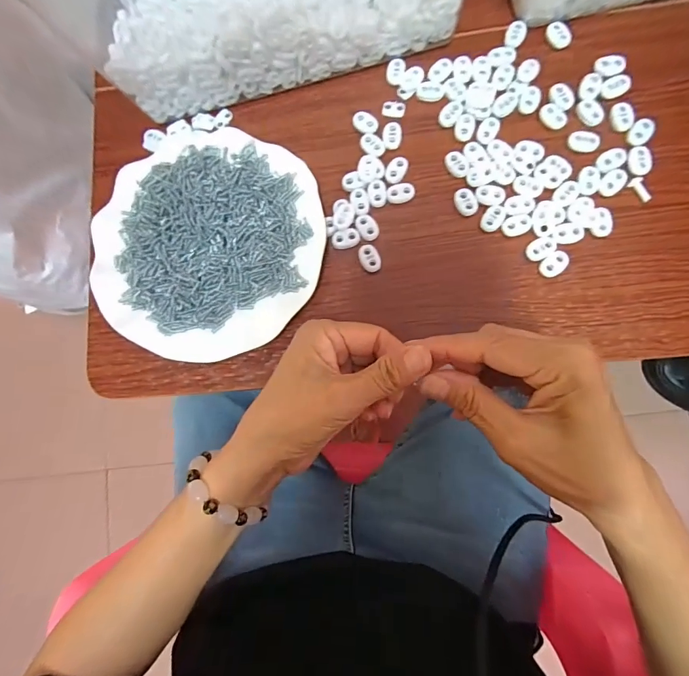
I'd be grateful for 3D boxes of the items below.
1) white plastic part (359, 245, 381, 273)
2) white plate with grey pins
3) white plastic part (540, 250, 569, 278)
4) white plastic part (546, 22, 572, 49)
[{"bbox_3d":[0.020,-0.064,0.313,0.015,0.004,0.023,-16,81,4],"label":"white plastic part"},{"bbox_3d":[-0.107,-0.075,0.315,0.177,0.016,0.180,-1,82,6],"label":"white plate with grey pins"},{"bbox_3d":[0.160,-0.056,0.300,0.022,0.005,0.015,-39,80,0],"label":"white plastic part"},{"bbox_3d":[0.177,-0.252,0.325,0.015,0.005,0.023,-30,80,2],"label":"white plastic part"}]

